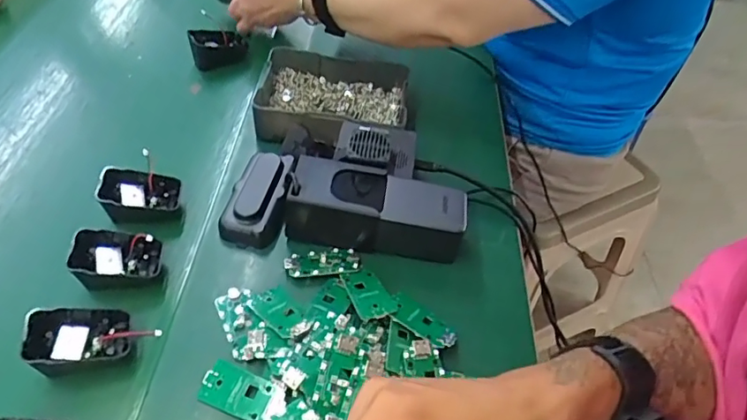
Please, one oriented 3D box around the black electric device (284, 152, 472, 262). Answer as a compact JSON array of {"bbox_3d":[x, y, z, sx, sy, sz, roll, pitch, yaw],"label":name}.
[{"bbox_3d":[0.003,-0.003,0.473,0.154,0.051,0.057,8,50,7],"label":"black electric device"}]

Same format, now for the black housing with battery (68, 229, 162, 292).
[{"bbox_3d":[-0.215,0.041,0.448,0.062,0.048,0.047,-13,50,-6],"label":"black housing with battery"}]

